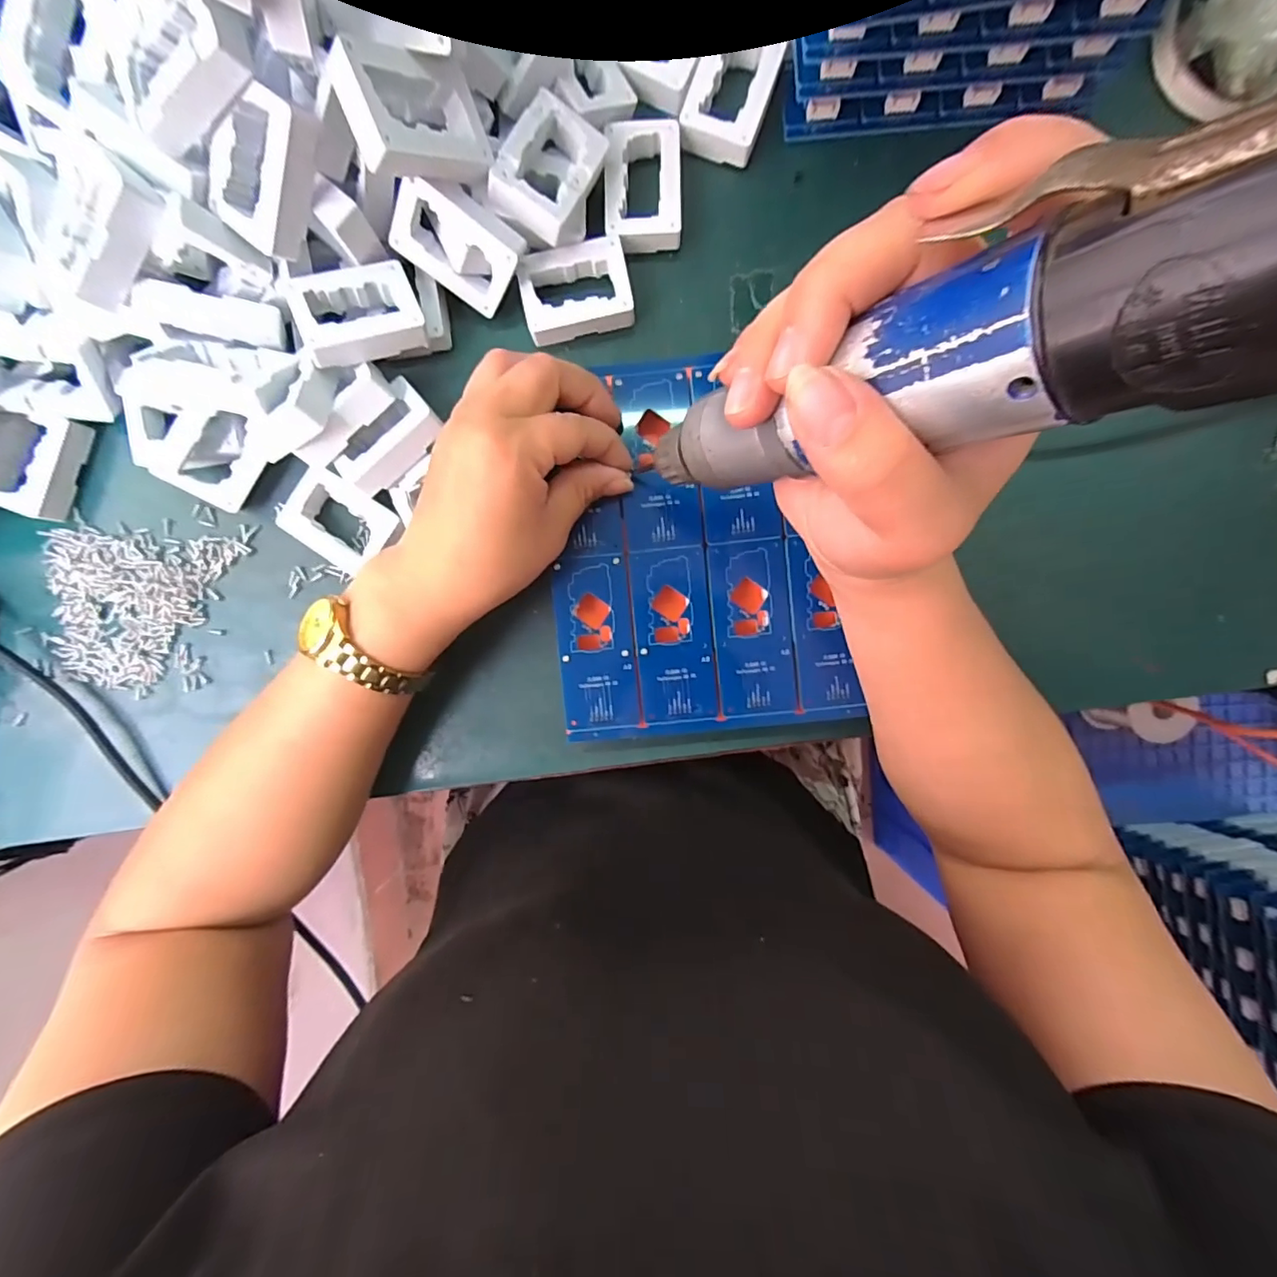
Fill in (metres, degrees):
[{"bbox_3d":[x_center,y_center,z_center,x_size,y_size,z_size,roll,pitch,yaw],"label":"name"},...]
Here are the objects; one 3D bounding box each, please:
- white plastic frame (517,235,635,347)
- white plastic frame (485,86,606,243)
[{"bbox_3d":[-0.032,-0.180,0.284,0.055,0.012,0.042,-12,92,2],"label":"white plastic frame"},{"bbox_3d":[-0.043,-0.225,0.262,0.041,0.019,0.057,23,80,-17],"label":"white plastic frame"}]

